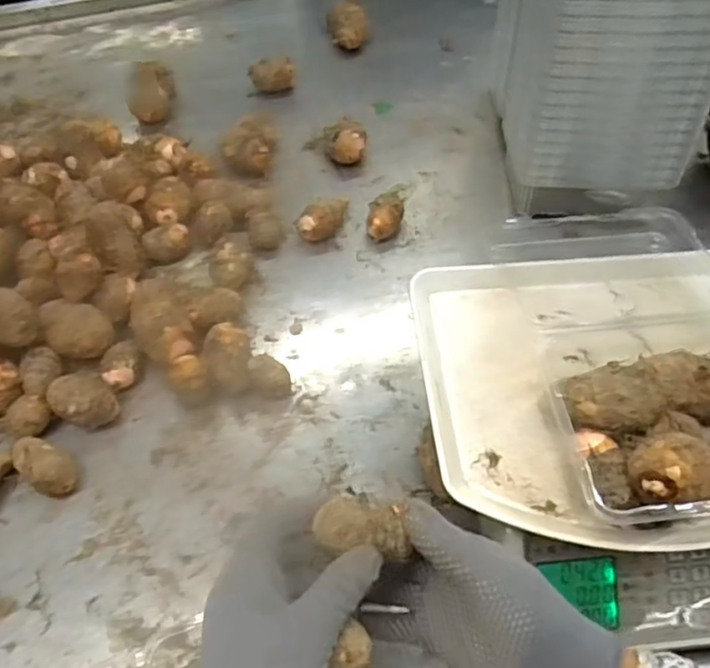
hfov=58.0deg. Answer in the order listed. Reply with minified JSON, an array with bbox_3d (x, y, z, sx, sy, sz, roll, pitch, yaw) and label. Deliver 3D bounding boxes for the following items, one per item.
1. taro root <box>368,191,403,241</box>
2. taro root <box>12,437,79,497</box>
[{"bbox_3d":[0.033,-0.127,0.706,0.037,0.034,0.045,5,57,1],"label":"taro root"},{"bbox_3d":[-0.262,0.113,0.547,0.059,0.039,0.034,33,62,18],"label":"taro root"}]

